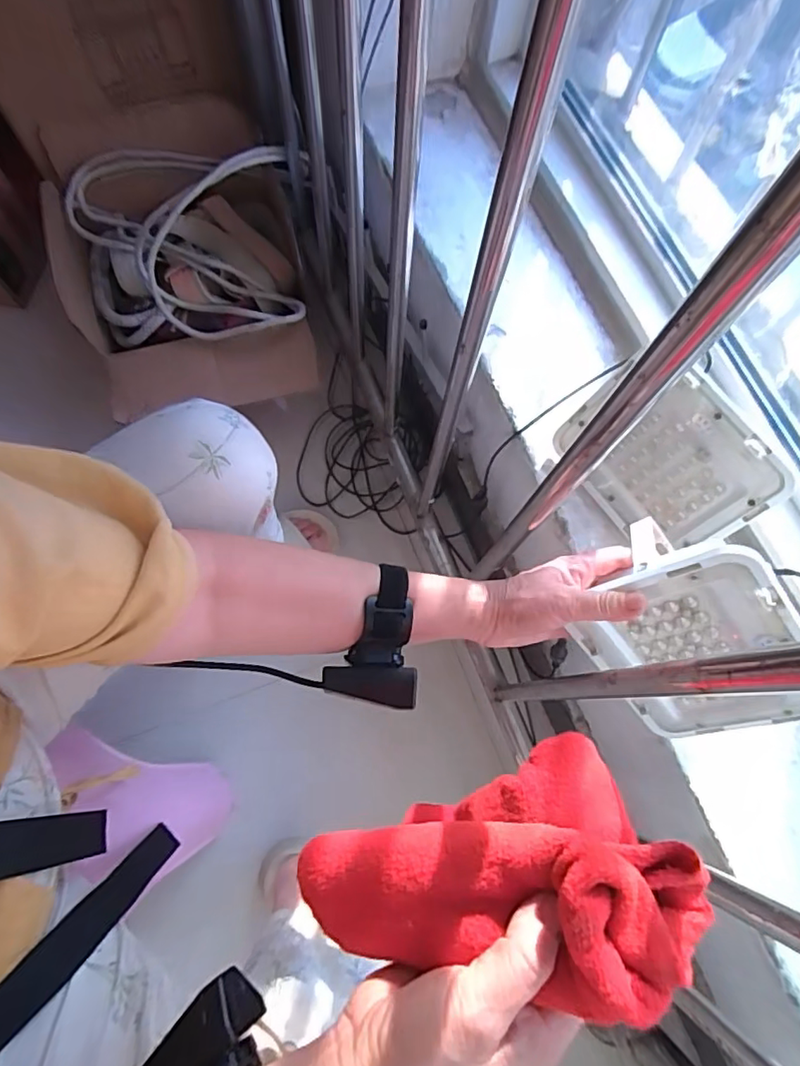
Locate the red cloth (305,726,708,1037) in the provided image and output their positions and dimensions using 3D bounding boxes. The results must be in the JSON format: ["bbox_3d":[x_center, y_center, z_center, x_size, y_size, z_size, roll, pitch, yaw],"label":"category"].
[{"bbox_3d":[0.043,0.173,0.263,0.171,0.094,0.089,-20,75,-8],"label":"red cloth"}]

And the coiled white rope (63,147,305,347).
[{"bbox_3d":[-0.319,-0.435,0.800,0.328,0.149,0.311,-7,74,-4],"label":"coiled white rope"}]

